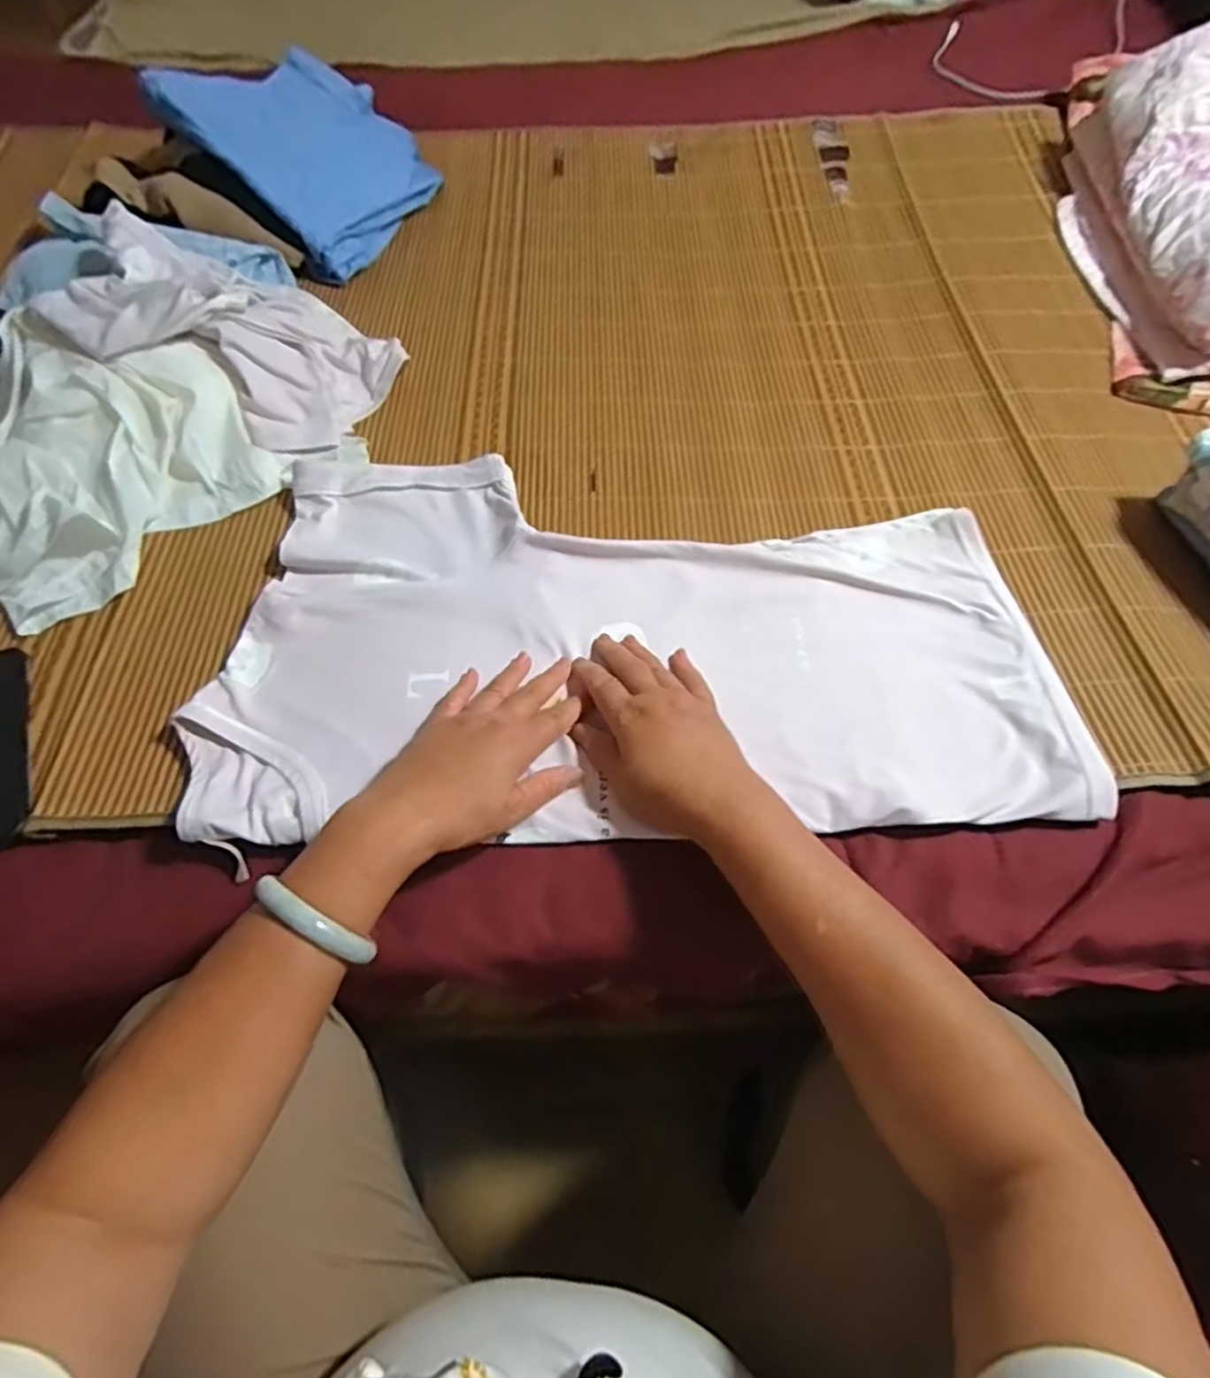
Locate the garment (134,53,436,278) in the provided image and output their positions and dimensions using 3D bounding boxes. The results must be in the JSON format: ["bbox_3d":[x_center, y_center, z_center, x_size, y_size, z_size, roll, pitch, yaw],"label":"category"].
[{"bbox_3d":[-0.338,-0.642,0.837,0.280,0.035,0.254,45,58,-2],"label":"garment"}]

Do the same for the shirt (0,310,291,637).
[{"bbox_3d":[-0.488,-0.169,0.572,0.260,0.068,0.364,36,67,19],"label":"shirt"}]

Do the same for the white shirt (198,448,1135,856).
[{"bbox_3d":[0.031,-0.033,0.527,0.606,0.025,0.329,4,60,1],"label":"white shirt"}]

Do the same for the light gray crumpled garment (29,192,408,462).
[{"bbox_3d":[-0.353,-0.343,0.660,0.279,0.099,0.207,14,62,9],"label":"light gray crumpled garment"}]

